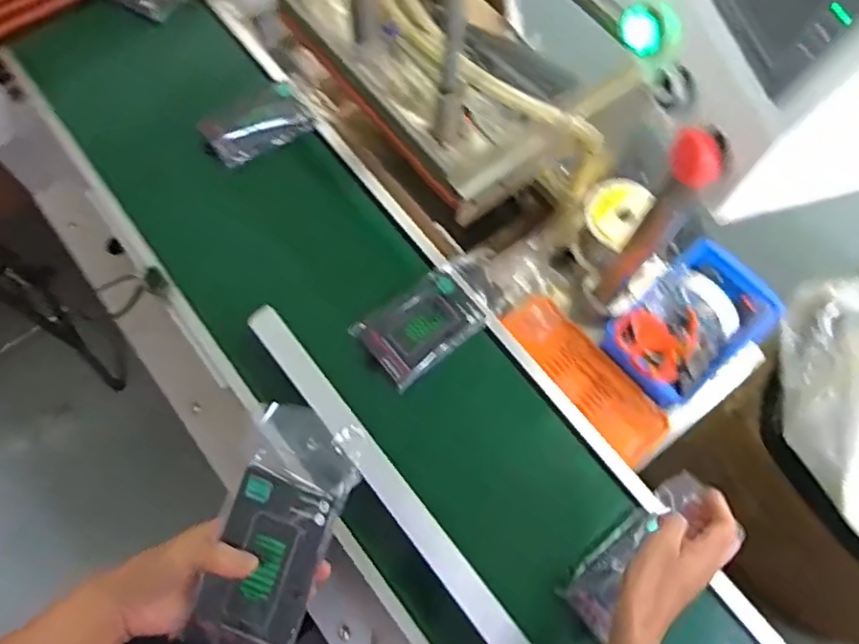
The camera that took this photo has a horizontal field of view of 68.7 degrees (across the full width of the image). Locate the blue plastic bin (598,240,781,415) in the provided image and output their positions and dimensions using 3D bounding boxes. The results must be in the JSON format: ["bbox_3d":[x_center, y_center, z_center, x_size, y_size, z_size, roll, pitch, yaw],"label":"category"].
[{"bbox_3d":[0.337,0.006,0.814,0.216,0.081,0.141,-41,75,-15],"label":"blue plastic bin"}]

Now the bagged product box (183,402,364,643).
[{"bbox_3d":[-0.115,0.161,0.474,0.085,0.012,0.185,15,79,5],"label":"bagged product box"}]

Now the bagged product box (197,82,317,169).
[{"bbox_3d":[-0.232,-0.266,0.844,0.140,0.032,0.084,-31,73,-12],"label":"bagged product box"}]

